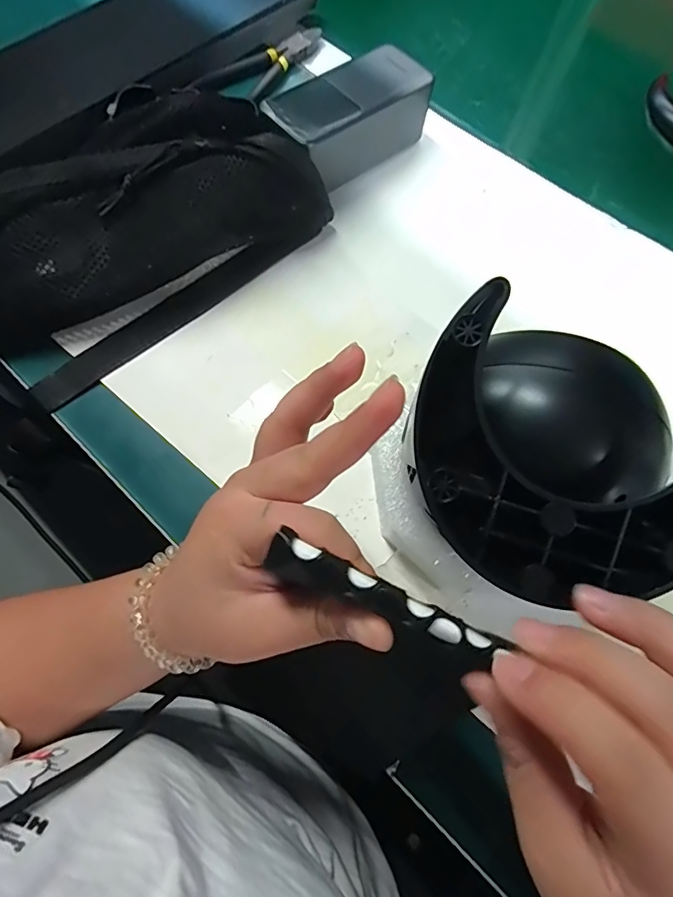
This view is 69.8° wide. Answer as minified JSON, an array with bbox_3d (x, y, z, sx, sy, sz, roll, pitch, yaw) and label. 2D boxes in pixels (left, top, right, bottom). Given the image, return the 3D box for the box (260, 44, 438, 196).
[{"bbox_3d":[0.010,-0.241,0.358,0.125,0.061,0.048,-40,77,-14],"label":"box"}]

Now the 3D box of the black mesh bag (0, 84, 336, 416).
[{"bbox_3d":[-0.141,-0.144,0.317,0.249,0.064,0.130,-40,76,-14],"label":"black mesh bag"}]

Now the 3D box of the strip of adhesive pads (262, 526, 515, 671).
[{"bbox_3d":[0.014,0.050,0.156,0.076,0.010,0.012,25,72,5],"label":"strip of adhesive pads"}]

